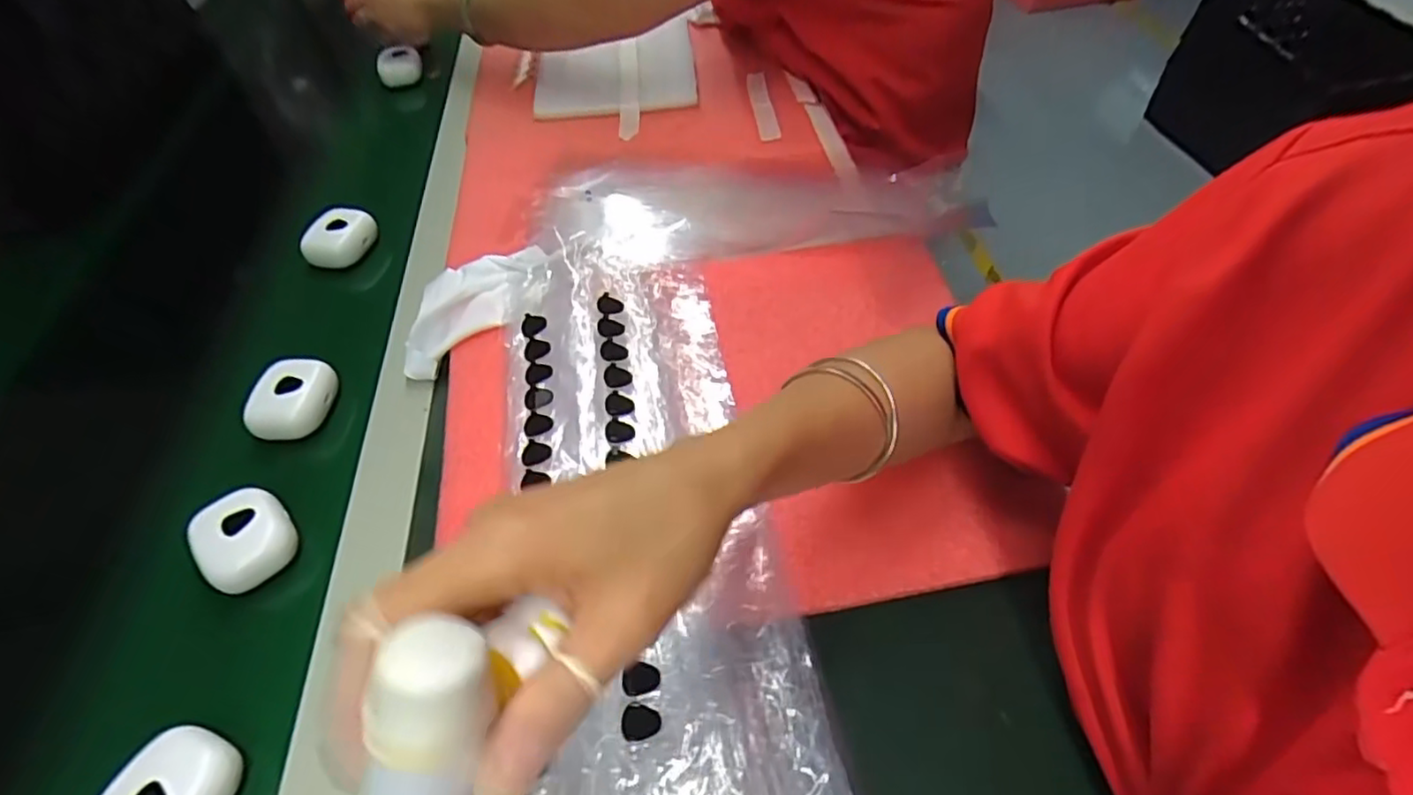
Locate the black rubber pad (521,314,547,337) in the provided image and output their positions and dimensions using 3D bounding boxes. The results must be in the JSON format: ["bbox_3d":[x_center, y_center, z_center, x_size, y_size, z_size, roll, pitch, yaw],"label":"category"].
[{"bbox_3d":[-0.114,-0.048,0.435,0.016,0.006,0.015,-20,52,-11],"label":"black rubber pad"}]

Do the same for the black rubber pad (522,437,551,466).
[{"bbox_3d":[-0.099,0.032,0.381,0.017,0.004,0.016,15,53,16],"label":"black rubber pad"}]

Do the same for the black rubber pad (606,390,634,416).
[{"bbox_3d":[-0.053,0.003,0.401,0.017,0.004,0.016,-13,51,-5],"label":"black rubber pad"}]

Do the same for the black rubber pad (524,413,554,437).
[{"bbox_3d":[-0.100,0.016,0.392,0.017,0.004,0.015,-14,51,-6],"label":"black rubber pad"}]

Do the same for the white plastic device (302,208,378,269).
[{"bbox_3d":[-0.299,-0.131,0.538,0.042,0.020,0.053,9,52,12],"label":"white plastic device"}]

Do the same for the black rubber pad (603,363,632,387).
[{"bbox_3d":[-0.056,-0.014,0.412,0.017,0.006,0.016,-15,51,-7],"label":"black rubber pad"}]

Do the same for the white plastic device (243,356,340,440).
[{"bbox_3d":[-0.277,0.001,0.440,0.044,0.024,0.055,5,51,9],"label":"white plastic device"}]

